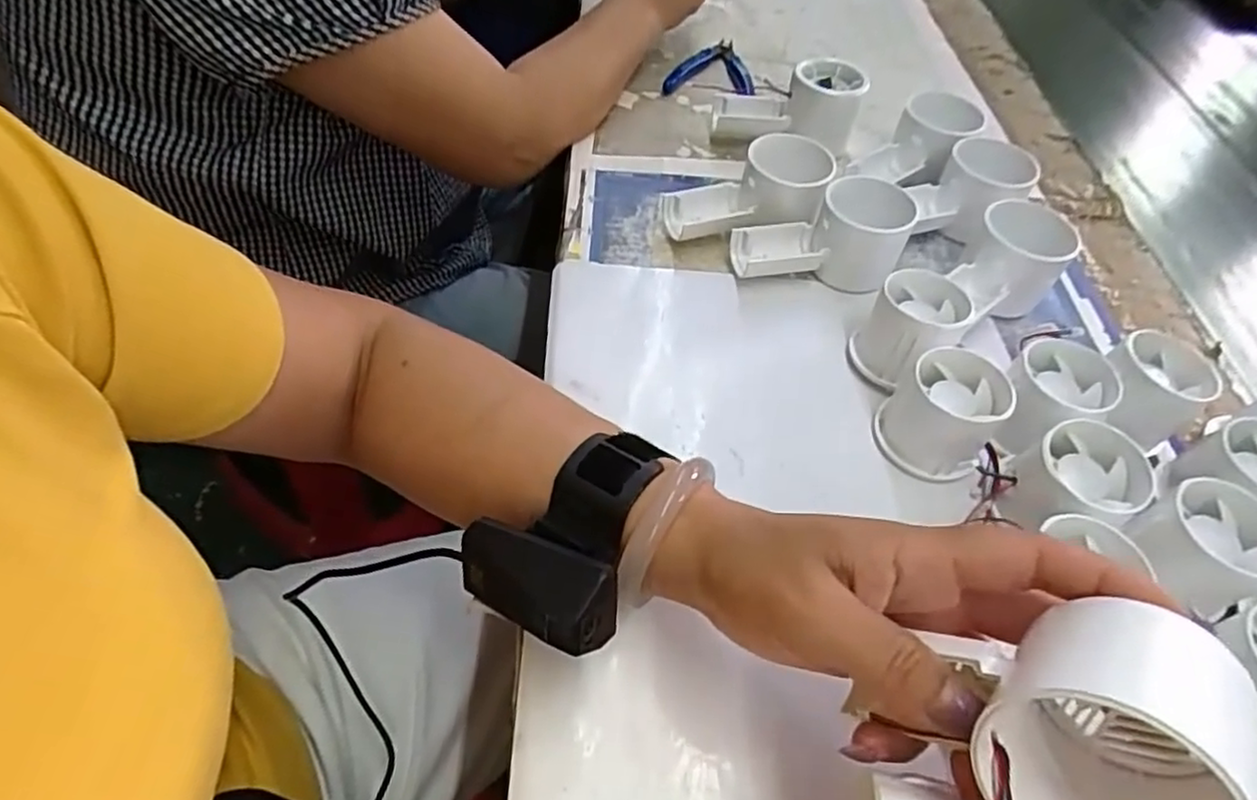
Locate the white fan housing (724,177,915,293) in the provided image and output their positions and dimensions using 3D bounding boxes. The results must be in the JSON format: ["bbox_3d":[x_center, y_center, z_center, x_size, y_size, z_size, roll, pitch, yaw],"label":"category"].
[{"bbox_3d":[0.125,-0.111,0.455,0.111,0.053,0.057,1,53,-5],"label":"white fan housing"}]

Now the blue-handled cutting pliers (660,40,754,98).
[{"bbox_3d":[0.070,-0.306,0.623,0.078,0.013,0.104,4,52,-3],"label":"blue-handled cutting pliers"}]

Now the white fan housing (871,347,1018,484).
[{"bbox_3d":[0.170,0.008,0.371,0.058,0.048,0.057,3,52,-4],"label":"white fan housing"}]

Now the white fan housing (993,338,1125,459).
[{"bbox_3d":[0.228,0.003,0.379,0.060,0.053,0.049,-35,63,-28],"label":"white fan housing"}]

